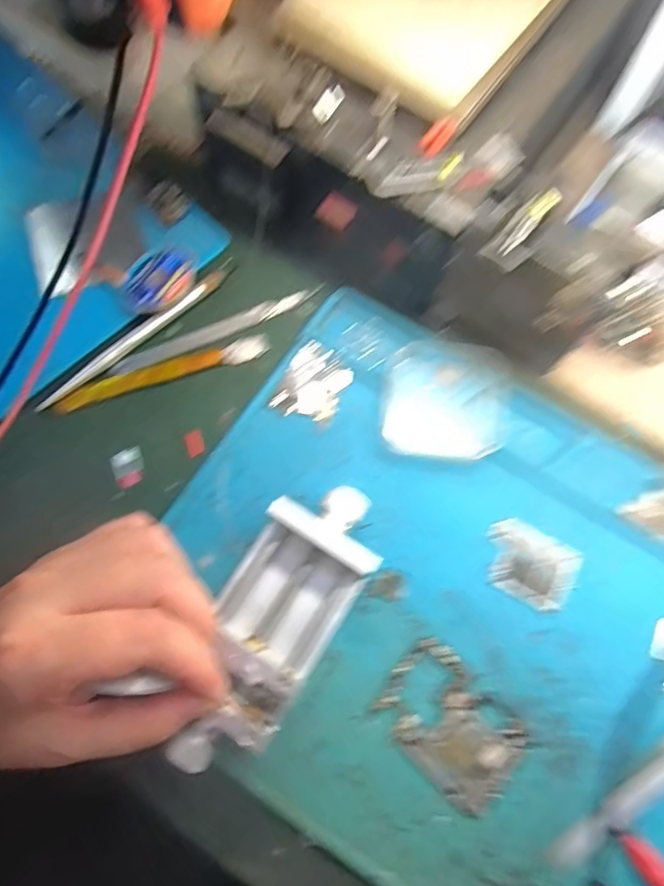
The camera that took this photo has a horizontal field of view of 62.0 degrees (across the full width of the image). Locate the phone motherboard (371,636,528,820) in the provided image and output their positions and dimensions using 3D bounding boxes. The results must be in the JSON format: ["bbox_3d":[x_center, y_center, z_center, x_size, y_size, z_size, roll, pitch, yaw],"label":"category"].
[{"bbox_3d":[0.057,0.135,0.265,0.048,0.005,0.071,-42,78,-13],"label":"phone motherboard"}]

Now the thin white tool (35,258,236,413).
[{"bbox_3d":[-0.113,-0.065,0.326,0.141,0.007,0.009,-42,78,-13],"label":"thin white tool"}]

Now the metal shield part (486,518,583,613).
[{"bbox_3d":[0.104,0.064,0.292,0.048,0.008,0.037,26,73,7],"label":"metal shield part"}]

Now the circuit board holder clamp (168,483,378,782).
[{"bbox_3d":[-0.025,0.085,0.265,0.057,0.029,0.139,26,68,7],"label":"circuit board holder clamp"}]

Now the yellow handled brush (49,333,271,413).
[{"bbox_3d":[-0.098,-0.042,0.324,0.124,0.004,0.014,-18,73,-7],"label":"yellow handled brush"}]

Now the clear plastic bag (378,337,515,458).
[{"bbox_3d":[0.067,-0.027,0.317,0.072,0.007,0.069,4,72,0],"label":"clear plastic bag"}]

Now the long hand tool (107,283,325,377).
[{"bbox_3d":[-0.069,-0.068,0.332,0.132,0.004,0.011,-23,74,-8],"label":"long hand tool"}]

